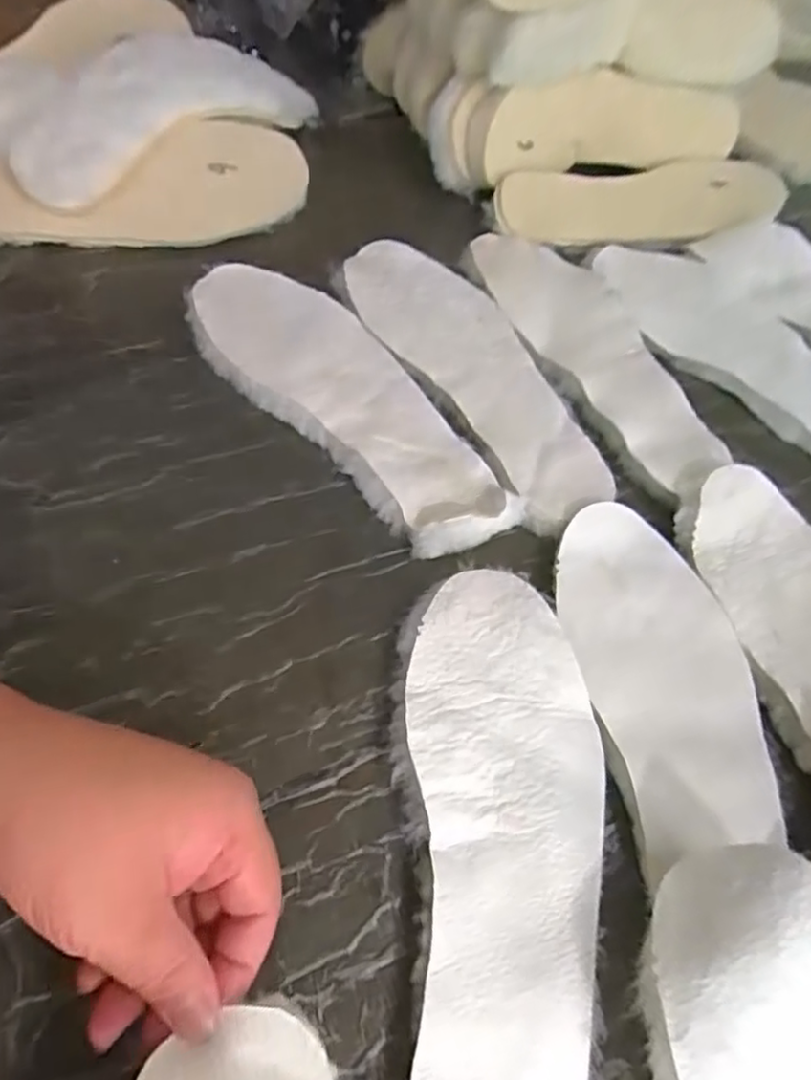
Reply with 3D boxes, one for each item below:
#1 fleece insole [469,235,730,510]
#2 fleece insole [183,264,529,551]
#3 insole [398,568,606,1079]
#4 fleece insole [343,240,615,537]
[{"bbox_3d":[0.140,-0.141,0.481,0.088,0.014,0.269,-21,61,-17],"label":"fleece insole"},{"bbox_3d":[-0.040,-0.097,0.429,0.094,0.017,0.278,-35,66,-24],"label":"fleece insole"},{"bbox_3d":[0.042,0.136,0.291,0.090,0.014,0.265,5,57,-1],"label":"insole"},{"bbox_3d":[0.050,-0.124,0.454,0.089,0.010,0.264,-25,63,-19],"label":"fleece insole"}]

